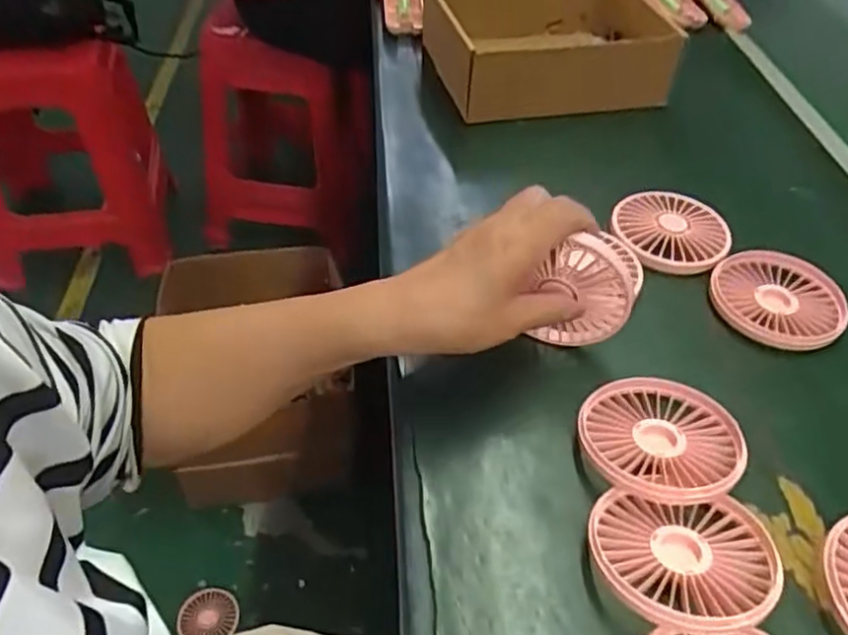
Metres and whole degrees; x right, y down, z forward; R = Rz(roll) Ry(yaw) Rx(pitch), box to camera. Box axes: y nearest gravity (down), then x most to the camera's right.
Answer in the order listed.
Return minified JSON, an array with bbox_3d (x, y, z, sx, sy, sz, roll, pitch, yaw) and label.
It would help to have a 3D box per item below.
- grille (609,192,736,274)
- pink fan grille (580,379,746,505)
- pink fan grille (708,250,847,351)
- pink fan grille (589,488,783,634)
[{"bbox_3d":[0.191,-0.068,0.526,0.086,0.023,0.085,1,45,-1],"label":"grille"},{"bbox_3d":[0.135,0.071,0.389,0.085,0.028,0.088,1,45,-1],"label":"pink fan grille"},{"bbox_3d":[0.250,-0.012,0.482,0.086,0.022,0.086,1,45,-1],"label":"pink fan grille"},{"bbox_3d":[0.128,0.118,0.331,0.086,0.015,0.073,6,34,7],"label":"pink fan grille"}]

